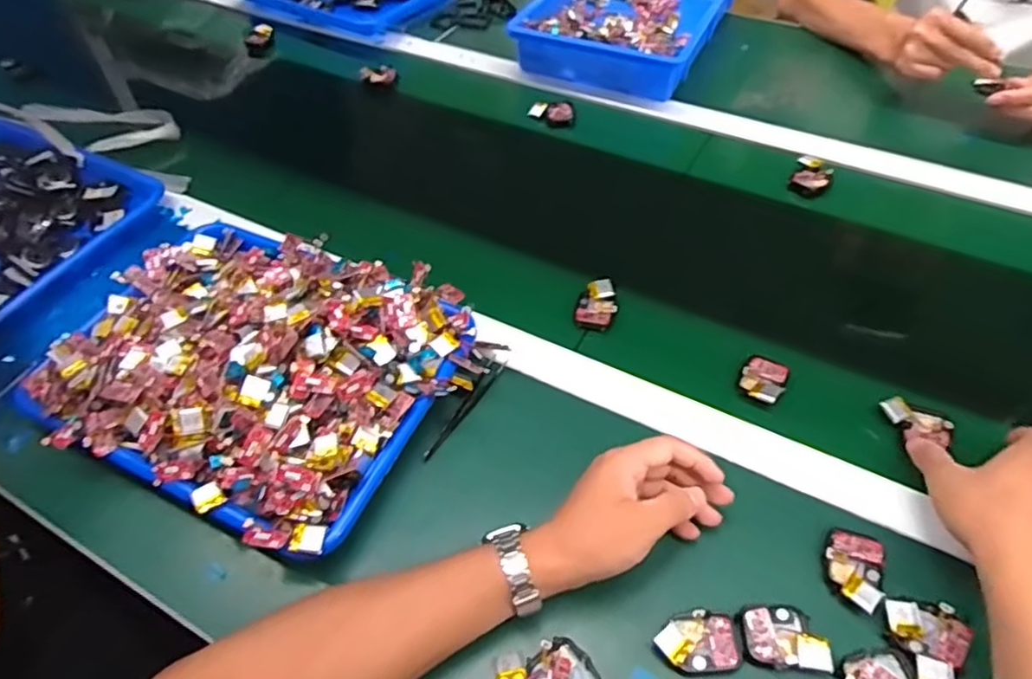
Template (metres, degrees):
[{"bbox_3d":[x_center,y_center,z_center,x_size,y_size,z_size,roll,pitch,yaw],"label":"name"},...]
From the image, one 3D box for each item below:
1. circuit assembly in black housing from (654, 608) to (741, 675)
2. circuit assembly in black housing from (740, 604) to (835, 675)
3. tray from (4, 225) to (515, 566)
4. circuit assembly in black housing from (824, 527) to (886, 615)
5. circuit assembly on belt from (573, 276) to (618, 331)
[{"bbox_3d":[0.121,0.202,0.421,0.055,0.017,0.038,-7,52,-2],"label":"circuit assembly in black housing"},{"bbox_3d":[0.177,0.195,0.417,0.051,0.015,0.039,4,52,6],"label":"circuit assembly in black housing"},{"bbox_3d":[-0.225,0.008,0.537,0.348,0.058,0.259,18,55,17],"label":"tray"},{"bbox_3d":[0.237,0.160,0.441,0.036,0.011,0.052,21,55,18],"label":"circuit assembly in black housing"},{"bbox_3d":[0.078,-0.036,0.608,0.037,0.017,0.055,16,54,15],"label":"circuit assembly on belt"}]

